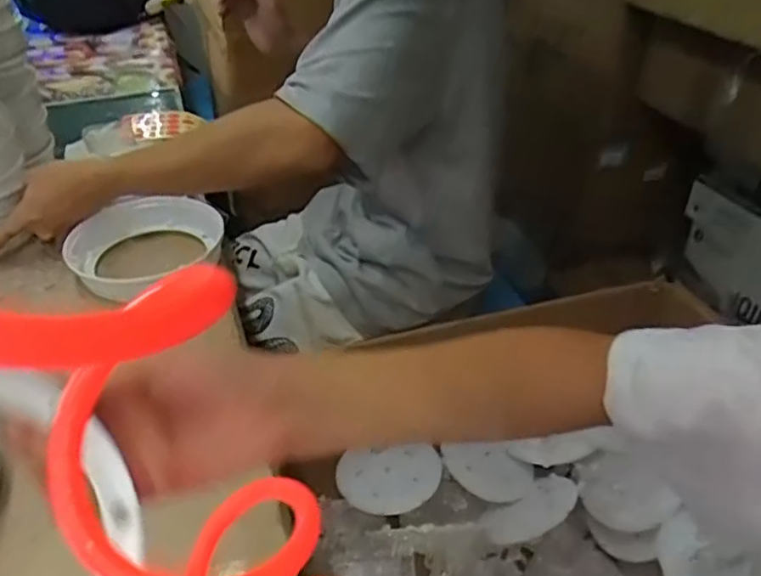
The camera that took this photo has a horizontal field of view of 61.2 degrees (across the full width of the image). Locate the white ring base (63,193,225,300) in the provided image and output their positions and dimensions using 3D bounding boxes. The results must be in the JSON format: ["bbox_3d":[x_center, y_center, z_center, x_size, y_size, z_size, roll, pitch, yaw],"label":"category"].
[{"bbox_3d":[-0.250,-0.051,0.689,0.156,0.049,0.140,-7,37,-9],"label":"white ring base"}]

